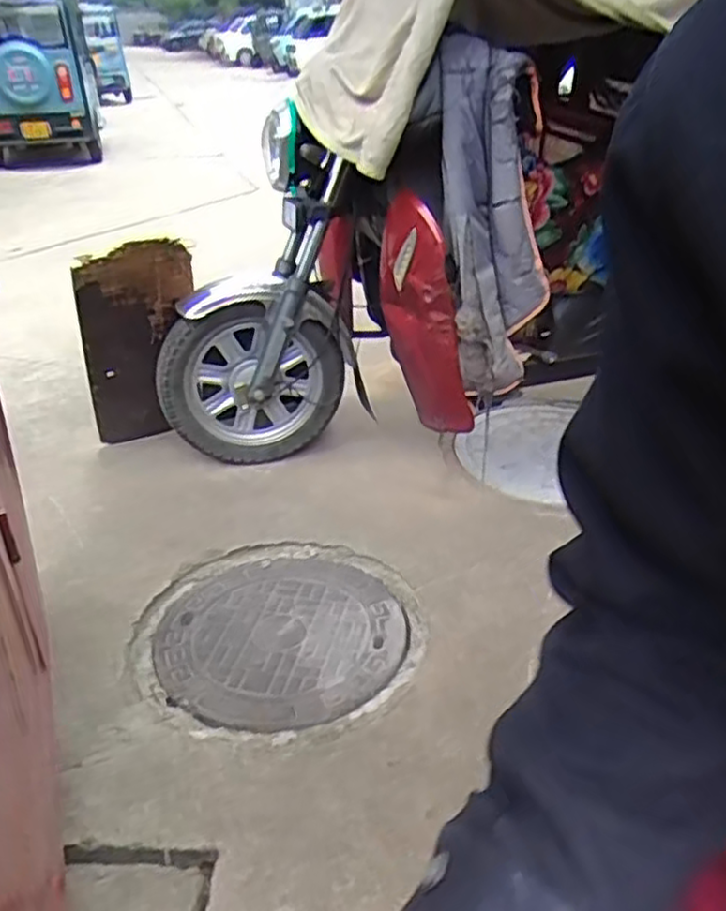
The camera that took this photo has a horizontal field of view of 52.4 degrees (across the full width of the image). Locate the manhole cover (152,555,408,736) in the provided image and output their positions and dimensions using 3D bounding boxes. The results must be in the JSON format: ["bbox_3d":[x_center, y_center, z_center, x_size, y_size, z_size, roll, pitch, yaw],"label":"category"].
[{"bbox_3d":[-0.195,0.419,1.778,0.588,0.035,0.637,-6,31,-10],"label":"manhole cover"}]

